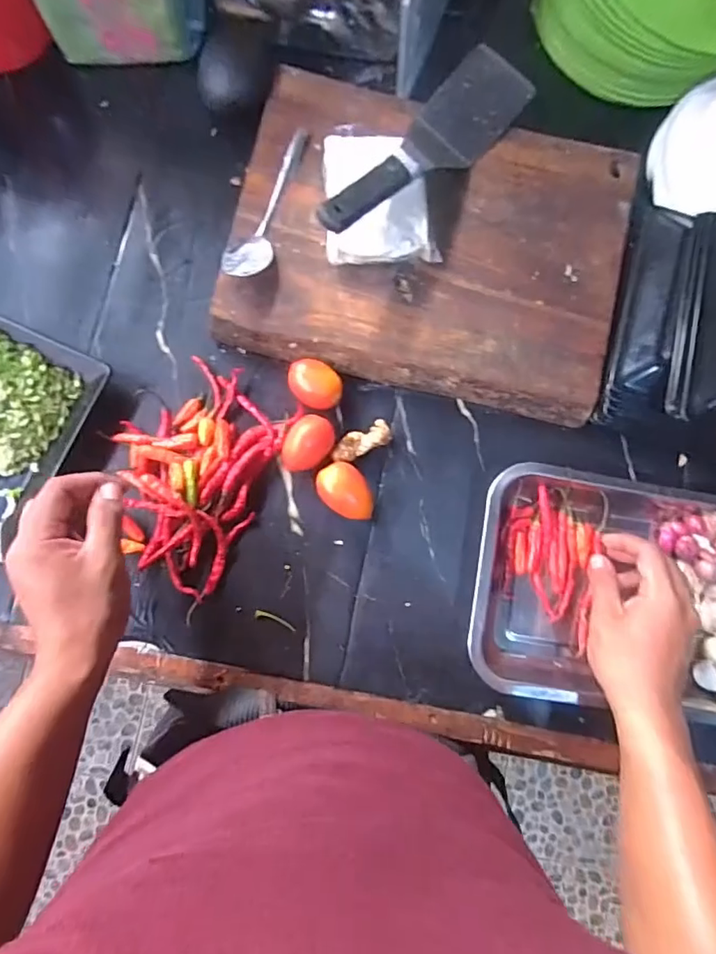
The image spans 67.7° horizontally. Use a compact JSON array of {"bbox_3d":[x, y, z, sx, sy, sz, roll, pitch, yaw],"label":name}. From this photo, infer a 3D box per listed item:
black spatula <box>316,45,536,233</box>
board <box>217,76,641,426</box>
[{"bbox_3d":[0.062,-0.306,0.490,0.072,0.031,0.280,41,67,1],"label":"black spatula"},{"bbox_3d":[0.073,-0.222,0.522,0.365,0.048,0.271,12,83,-3],"label":"board"}]

